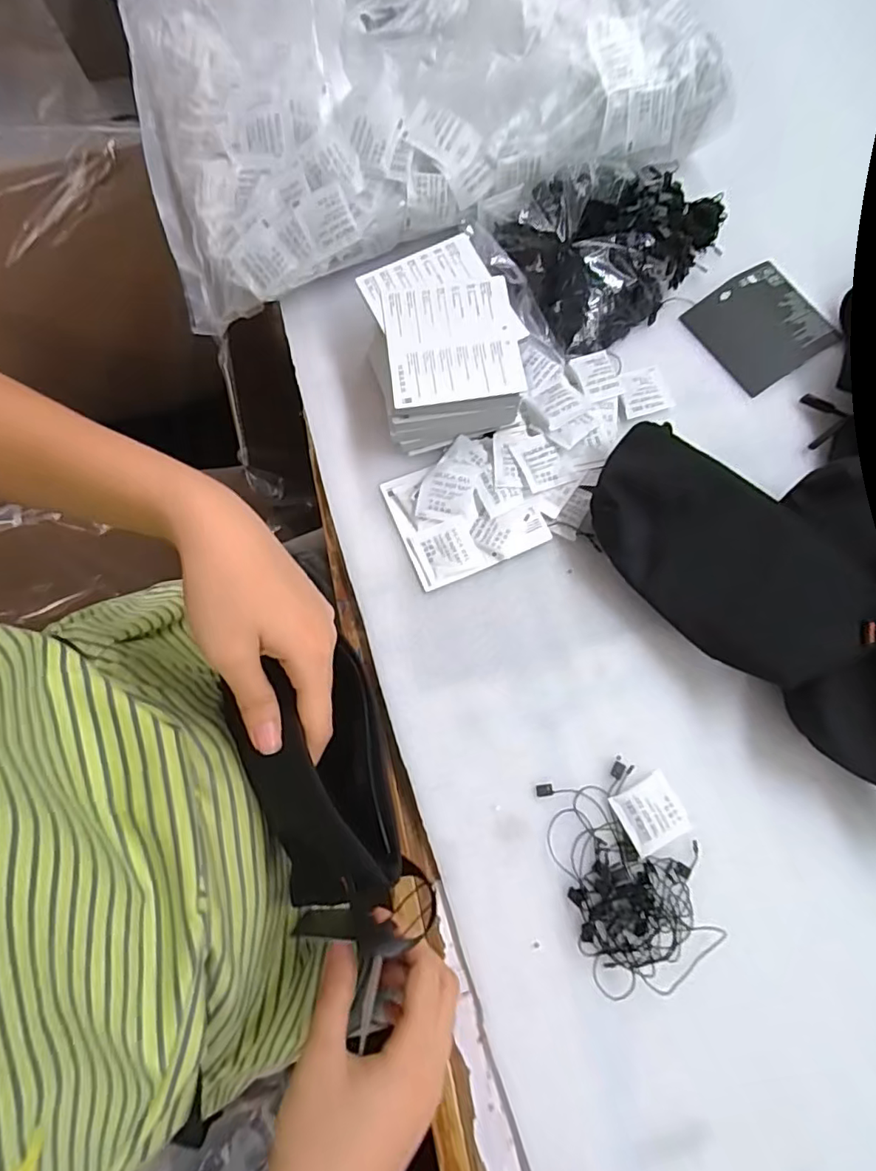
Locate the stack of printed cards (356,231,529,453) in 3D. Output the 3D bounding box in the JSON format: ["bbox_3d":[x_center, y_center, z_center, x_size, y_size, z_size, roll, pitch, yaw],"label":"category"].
[{"bbox_3d":[0.004,-0.178,0.411,0.105,0.052,0.132,-14,76,-2],"label":"stack of printed cards"}]

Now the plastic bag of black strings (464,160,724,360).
[{"bbox_3d":[0.138,-0.269,0.433,0.185,0.052,0.127,-29,77,-6],"label":"plastic bag of black strings"}]

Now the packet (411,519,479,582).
[{"bbox_3d":[0.006,-0.026,0.399,0.040,0.004,0.037,-22,76,-5],"label":"packet"}]

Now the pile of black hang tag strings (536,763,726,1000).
[{"bbox_3d":[0.120,0.177,0.341,0.084,0.012,0.120,-15,76,-3],"label":"pile of black hang tag strings"}]

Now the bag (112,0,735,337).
[{"bbox_3d":[-0.032,-0.449,0.462,0.459,0.079,0.349,-18,76,-4],"label":"bag"}]

